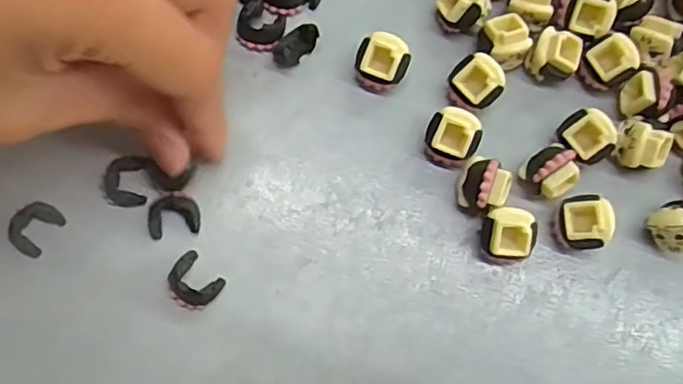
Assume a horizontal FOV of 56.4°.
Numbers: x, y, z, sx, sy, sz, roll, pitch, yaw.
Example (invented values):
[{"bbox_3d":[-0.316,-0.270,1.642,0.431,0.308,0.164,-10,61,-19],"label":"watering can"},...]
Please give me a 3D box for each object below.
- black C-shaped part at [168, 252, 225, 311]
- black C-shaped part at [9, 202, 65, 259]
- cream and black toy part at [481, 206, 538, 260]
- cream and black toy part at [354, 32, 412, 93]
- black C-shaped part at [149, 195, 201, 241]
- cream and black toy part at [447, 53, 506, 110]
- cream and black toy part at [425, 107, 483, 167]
[{"bbox_3d":[-0.045,0.027,0.190,0.015,0.006,0.014,43,80,9],"label":"black C-shaped part"},{"bbox_3d":[-0.093,0.011,0.194,0.011,0.008,0.016,36,79,8],"label":"black C-shaped part"},{"bbox_3d":[0.049,0.013,0.191,0.015,0.015,0.015,11,77,2],"label":"cream and black toy part"},{"bbox_3d":[0.013,-0.041,0.203,0.016,0.014,0.016,14,77,3],"label":"cream and black toy part"},{"bbox_3d":[-0.051,0.007,0.194,0.016,0.006,0.011,-9,77,-2],"label":"black C-shaped part"},{"bbox_3d":[0.042,-0.033,0.202,0.016,0.015,0.016,38,79,8],"label":"cream and black toy part"},{"bbox_3d":[0.034,-0.016,0.197,0.016,0.016,0.015,0,76,0],"label":"cream and black toy part"}]

